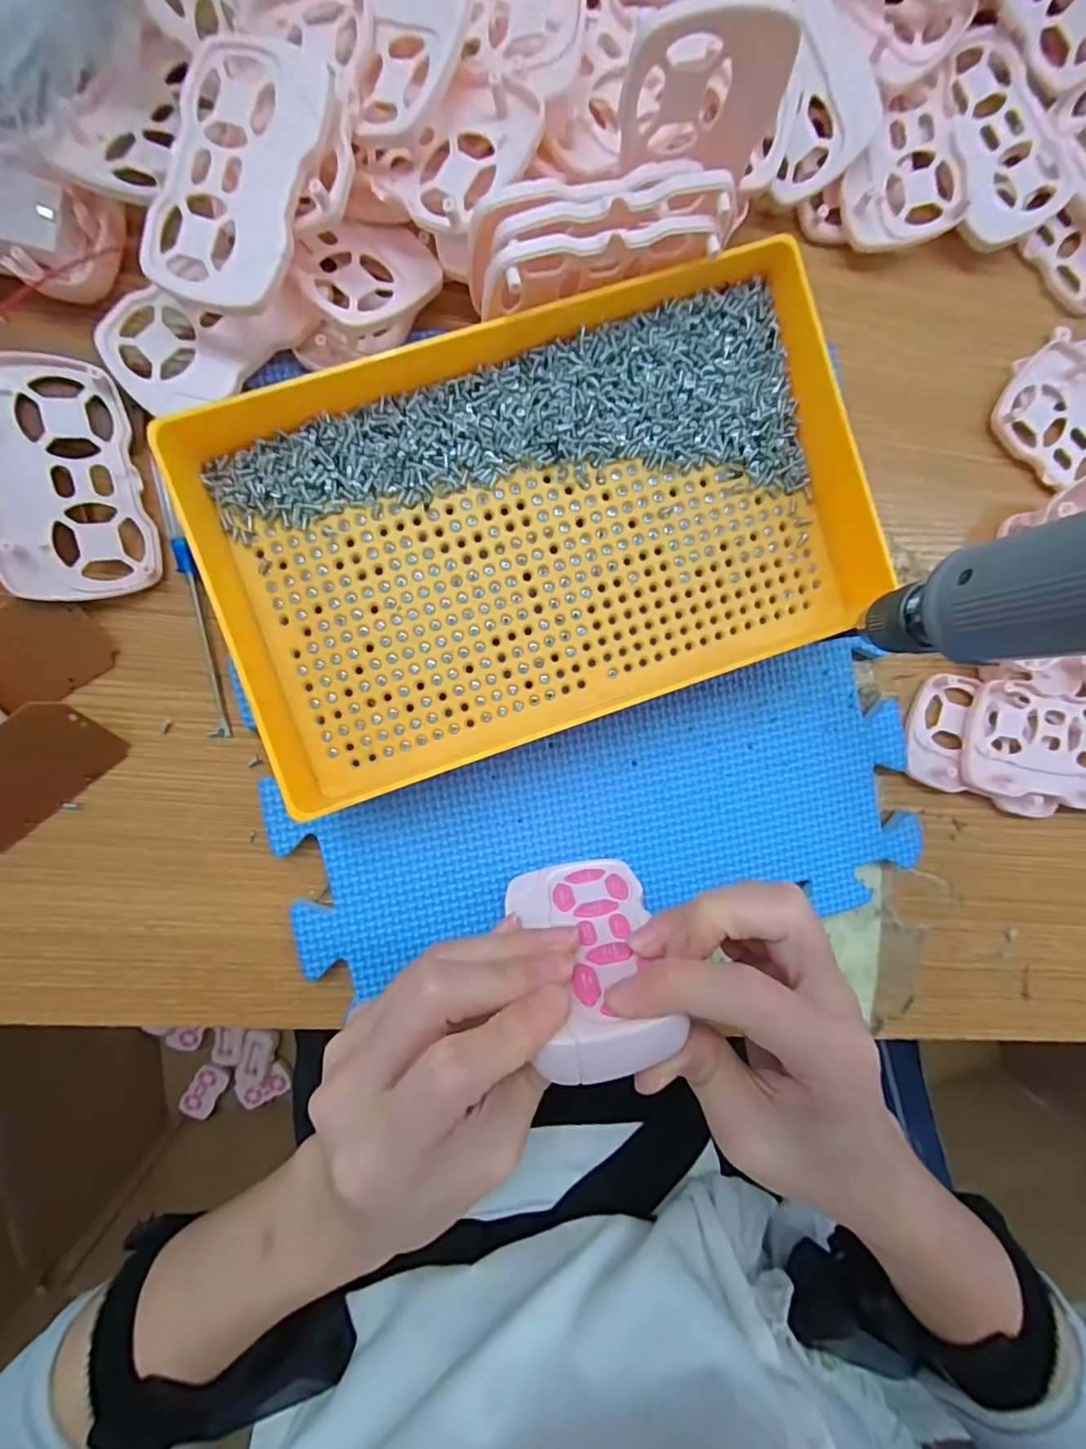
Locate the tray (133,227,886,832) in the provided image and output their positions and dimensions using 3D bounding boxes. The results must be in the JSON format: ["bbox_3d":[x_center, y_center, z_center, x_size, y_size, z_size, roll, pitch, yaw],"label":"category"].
[{"bbox_3d":[0.002,-0.077,0.219,0.252,0.035,0.155,-19,96,-5],"label":"tray"}]

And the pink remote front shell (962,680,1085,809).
[{"bbox_3d":[0.247,0.011,0.267,0.086,0.011,0.052,10,92,-6],"label":"pink remote front shell"}]

